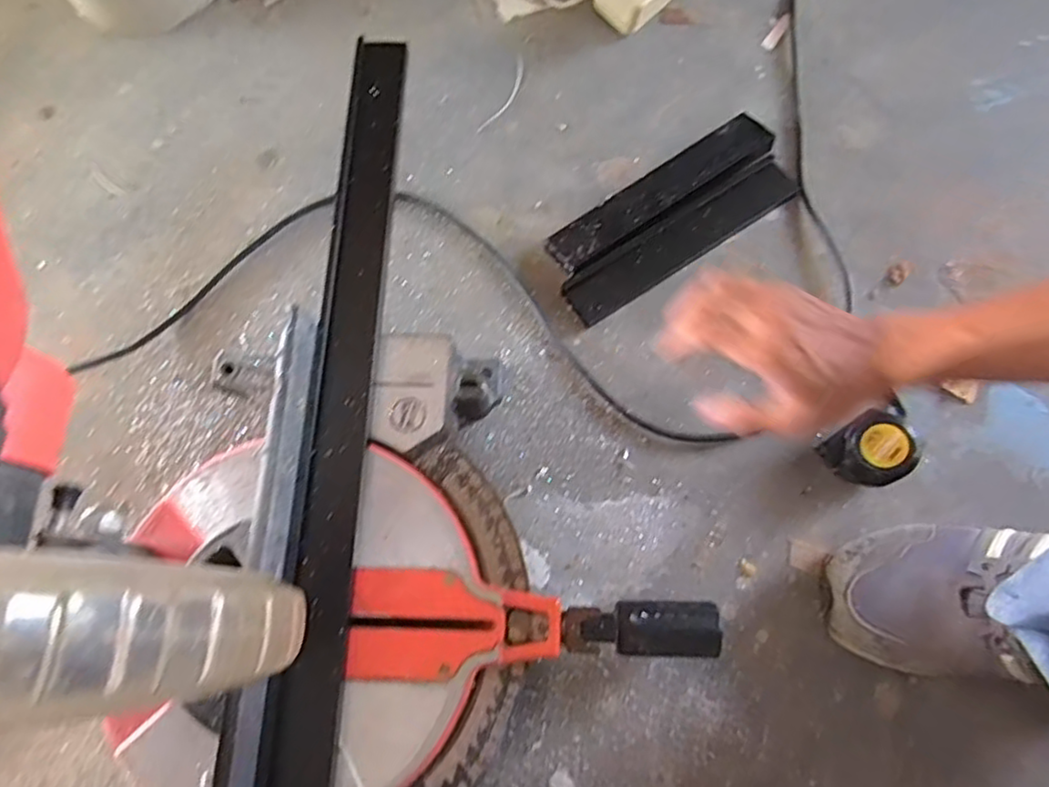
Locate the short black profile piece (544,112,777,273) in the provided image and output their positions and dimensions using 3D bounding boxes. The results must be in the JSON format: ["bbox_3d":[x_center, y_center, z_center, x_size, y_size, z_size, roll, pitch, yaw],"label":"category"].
[{"bbox_3d":[0.134,-0.193,0.632,0.247,0.021,0.050,-35,76,-11],"label":"short black profile piece"}]

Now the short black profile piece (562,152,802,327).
[{"bbox_3d":[0.148,-0.148,0.618,0.245,0.018,0.050,-32,75,-10],"label":"short black profile piece"}]

